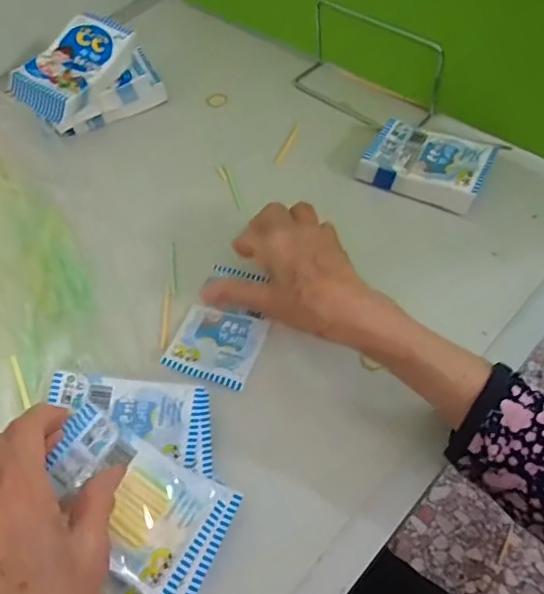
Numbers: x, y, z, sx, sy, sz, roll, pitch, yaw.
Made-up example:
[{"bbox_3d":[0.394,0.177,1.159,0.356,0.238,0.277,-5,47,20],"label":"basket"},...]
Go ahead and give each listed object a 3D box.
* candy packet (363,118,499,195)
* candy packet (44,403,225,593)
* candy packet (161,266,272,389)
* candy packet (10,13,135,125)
[{"bbox_3d":[0.142,-0.123,0.506,0.104,0.025,0.062,25,62,20],"label":"candy packet"},{"bbox_3d":[-0.086,0.119,0.329,0.102,0.007,0.068,34,57,-1],"label":"candy packet"},{"bbox_3d":[-0.035,0.021,0.439,0.067,0.008,0.100,17,60,16],"label":"candy packet"},{"bbox_3d":[-0.192,-0.221,0.540,0.073,0.040,0.115,25,62,20],"label":"candy packet"}]

